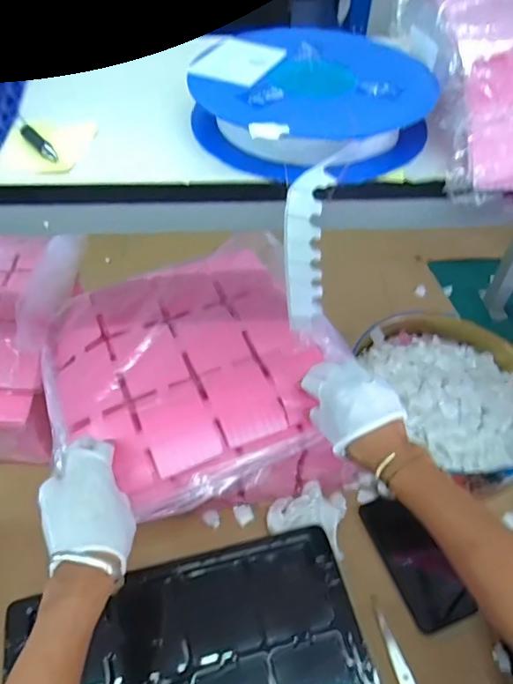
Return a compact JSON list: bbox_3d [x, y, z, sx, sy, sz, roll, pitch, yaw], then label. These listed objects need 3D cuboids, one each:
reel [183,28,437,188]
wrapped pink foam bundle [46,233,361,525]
[{"bbox_3d":[0.043,-0.216,0.440,0.198,0.043,0.195,1,50,-1],"label":"reel"},{"bbox_3d":[-0.083,0.063,0.678,0.328,0.194,0.319,-19,59,-11],"label":"wrapped pink foam bundle"}]

